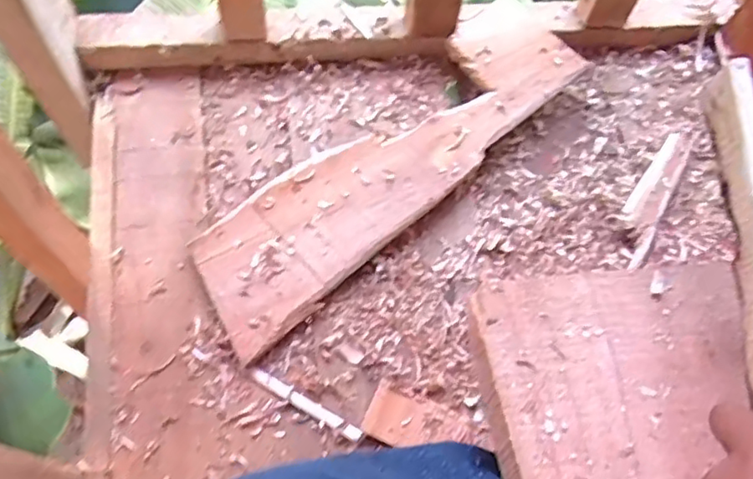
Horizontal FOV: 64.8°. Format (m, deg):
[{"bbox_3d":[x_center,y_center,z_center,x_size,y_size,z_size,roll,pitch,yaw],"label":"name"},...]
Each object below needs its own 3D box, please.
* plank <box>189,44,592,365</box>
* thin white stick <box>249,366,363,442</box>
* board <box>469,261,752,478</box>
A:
[{"bbox_3d":[0.027,-0.071,0.581,0.443,0.029,0.118,-36,71,-19],"label":"plank"},{"bbox_3d":[-0.060,0.137,0.499,0.107,0.004,0.011,29,66,10],"label":"thin white stick"},{"bbox_3d":[0.175,0.146,0.319,0.205,0.010,0.308,-4,52,-10],"label":"board"}]

